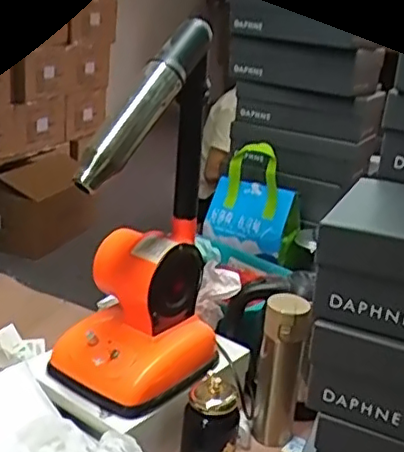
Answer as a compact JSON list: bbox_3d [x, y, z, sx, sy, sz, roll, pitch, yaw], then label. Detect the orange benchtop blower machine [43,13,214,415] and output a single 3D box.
[{"bbox_3d":[-0.085,0.001,0.875,0.202,0.466,0.194,12,22,16],"label":"orange benchtop blower machine"}]

